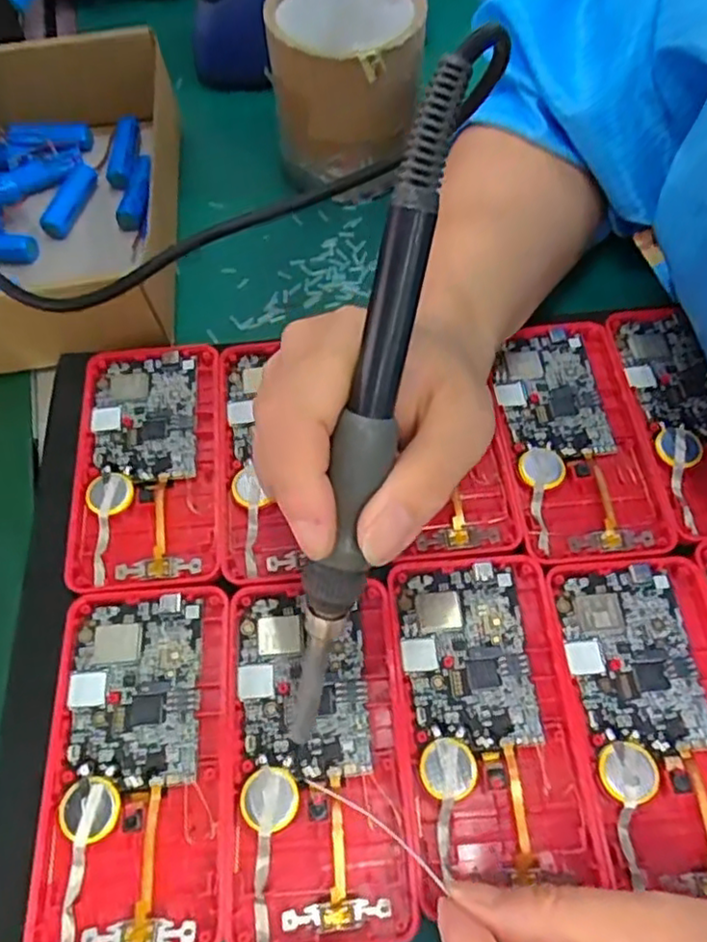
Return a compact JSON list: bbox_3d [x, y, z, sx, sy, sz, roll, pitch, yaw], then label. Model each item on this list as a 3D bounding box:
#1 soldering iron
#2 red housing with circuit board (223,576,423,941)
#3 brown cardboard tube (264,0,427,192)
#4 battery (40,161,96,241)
[{"bbox_3d":[0.005,-0.012,0.186,0.015,0.016,0.196,16,107,11],"label":"soldering iron"},{"bbox_3d":[-0.014,0.100,0.239,0.063,0.010,0.118,-5,61,-1],"label":"red housing with circuit board"},{"bbox_3d":[-0.004,-0.216,0.377,0.078,0.089,0.087,-5,61,-1],"label":"brown cardboard tube"},{"bbox_3d":[-0.165,-0.161,0.390,0.015,0.012,0.056,10,62,7],"label":"battery"}]

